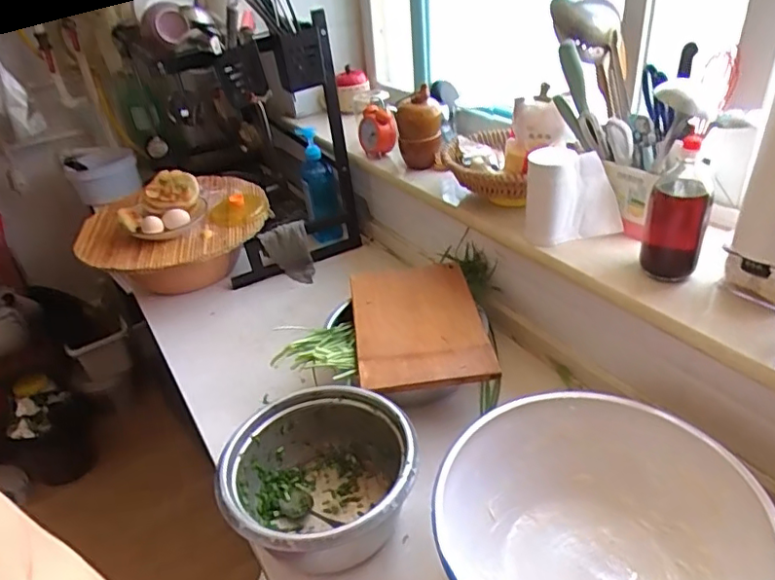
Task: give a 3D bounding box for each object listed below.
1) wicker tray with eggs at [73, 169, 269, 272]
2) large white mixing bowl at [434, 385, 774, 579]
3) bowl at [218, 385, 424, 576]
[{"bbox_3d":[-0.467,-0.174,1.238,0.390,0.108,0.355,-18,35,-15],"label":"wicker tray with eggs"},{"bbox_3d":[0.221,0.272,0.616,0.315,0.119,0.327,-5,34,4],"label":"large white mixing bowl"},{"bbox_3d":[-0.079,0.245,0.721,0.226,0.124,0.228,-5,34,4],"label":"bowl"}]

